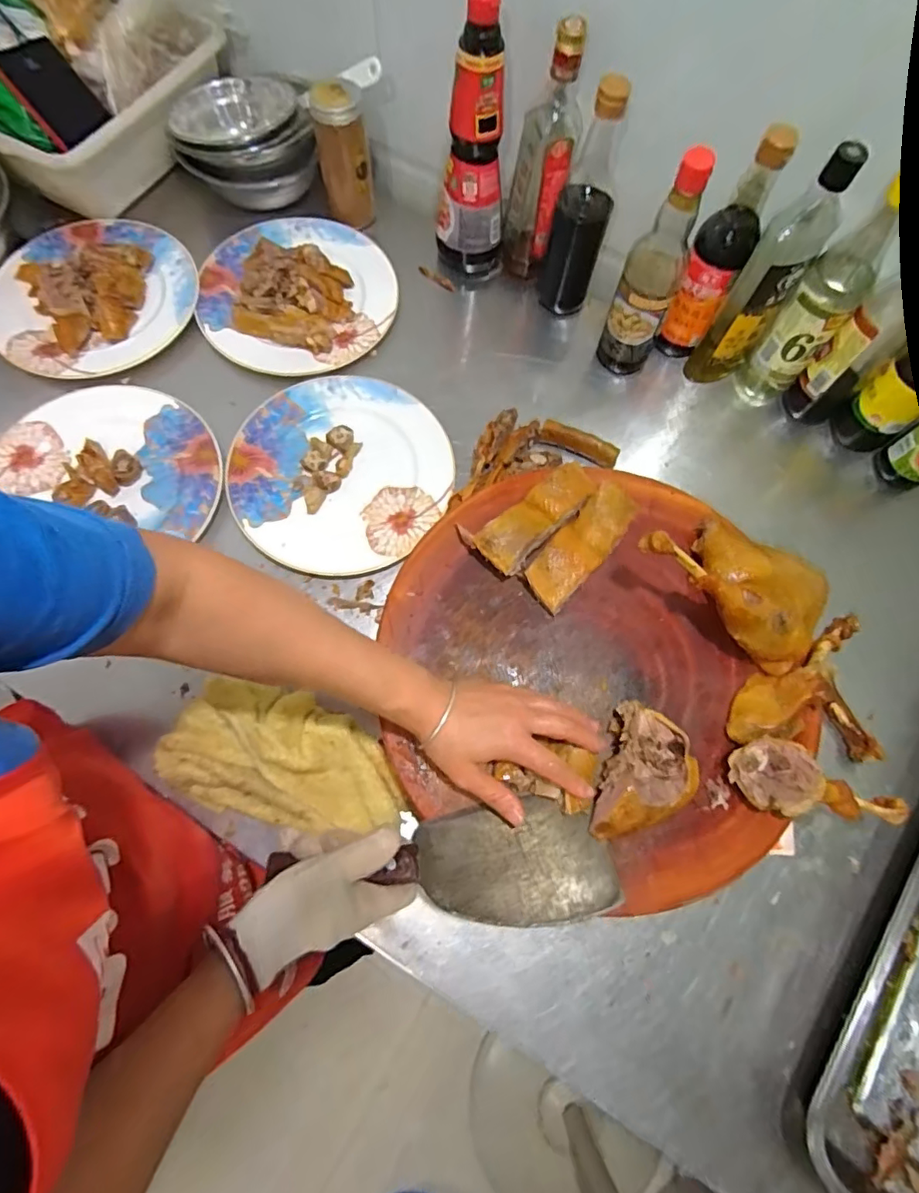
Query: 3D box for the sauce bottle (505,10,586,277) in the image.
[{"bbox_3d":[0.093,-0.489,0.613,0.067,0.237,0.053,8,72,0],"label":"sauce bottle"}]

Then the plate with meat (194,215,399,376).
[{"bbox_3d":[-0.210,-0.401,0.685,0.244,0.038,0.243,1,72,-2],"label":"plate with meat"}]

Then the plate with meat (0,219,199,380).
[{"bbox_3d":[-0.468,-0.387,0.675,0.250,0.029,0.242,1,72,-2],"label":"plate with meat"}]

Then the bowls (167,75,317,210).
[{"bbox_3d":[-0.289,-0.615,0.724,0.177,0.085,0.155,-12,73,-6],"label":"bowls"}]

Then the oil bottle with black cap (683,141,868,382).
[{"bbox_3d":[0.334,-0.340,0.587,0.055,0.263,0.072,37,74,9],"label":"oil bottle with black cap"}]

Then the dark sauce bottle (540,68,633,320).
[{"bbox_3d":[0.143,-0.448,0.620,0.064,0.241,0.064,11,72,1],"label":"dark sauce bottle"}]

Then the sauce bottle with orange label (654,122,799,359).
[{"bbox_3d":[0.283,-0.370,0.598,0.061,0.240,0.054,27,73,7],"label":"sauce bottle with orange label"}]

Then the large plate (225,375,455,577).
[{"bbox_3d":[-0.135,-0.148,0.624,0.244,0.021,0.251,1,72,-2],"label":"large plate"}]

